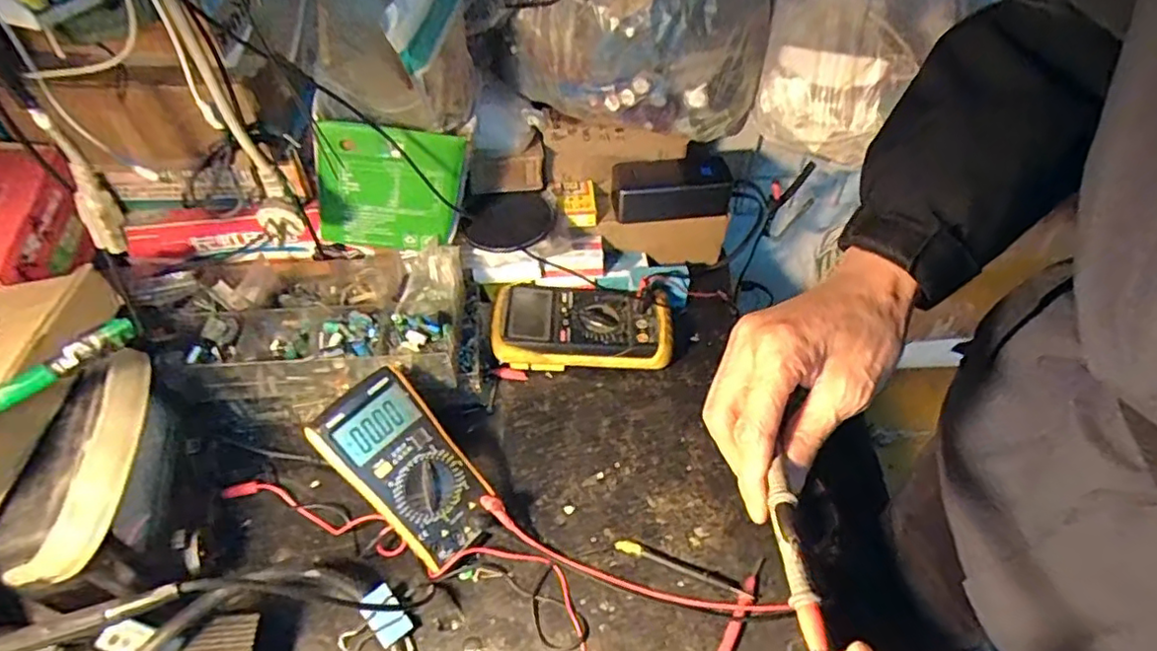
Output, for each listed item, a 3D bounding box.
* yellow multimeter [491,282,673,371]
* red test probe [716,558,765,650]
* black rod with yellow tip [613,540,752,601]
[{"bbox_3d":[0.005,-0.001,0.676,0.184,0.054,0.097,1,49,3],"label":"yellow multimeter"},{"bbox_3d":[0.128,0.237,0.498,0.012,0.011,0.111,23,54,20],"label":"red test probe"},{"bbox_3d":[0.088,0.206,0.525,0.117,0.008,0.011,16,52,15],"label":"black rod with yellow tip"}]

